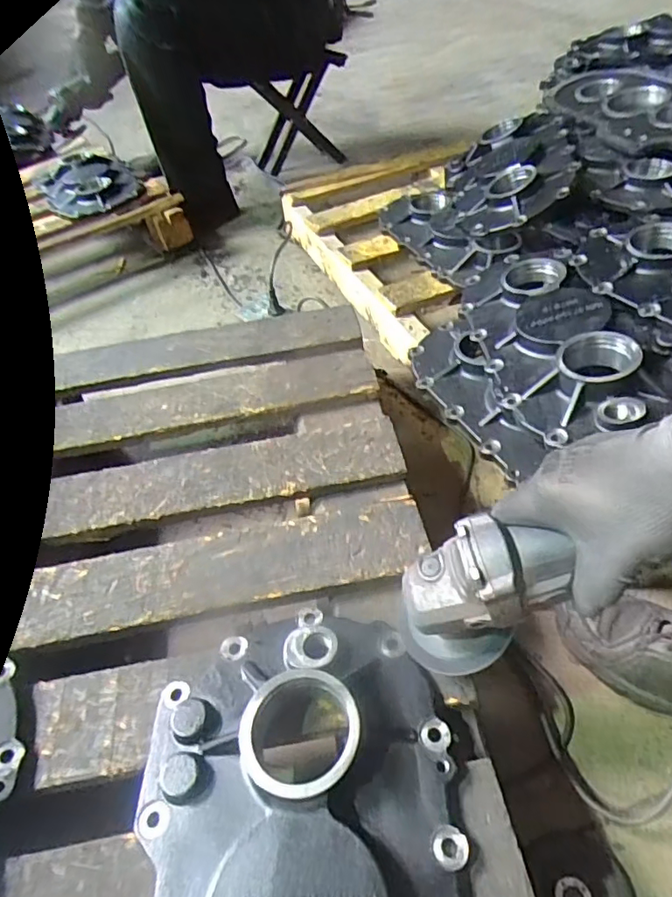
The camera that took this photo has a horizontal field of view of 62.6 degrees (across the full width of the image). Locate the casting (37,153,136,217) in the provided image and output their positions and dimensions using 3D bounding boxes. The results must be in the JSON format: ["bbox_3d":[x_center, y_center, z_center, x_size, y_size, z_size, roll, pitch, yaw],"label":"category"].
[{"bbox_3d":[-0.542,-0.584,1.211,0.184,0.039,0.276,-26,49,-17],"label":"casting"}]

